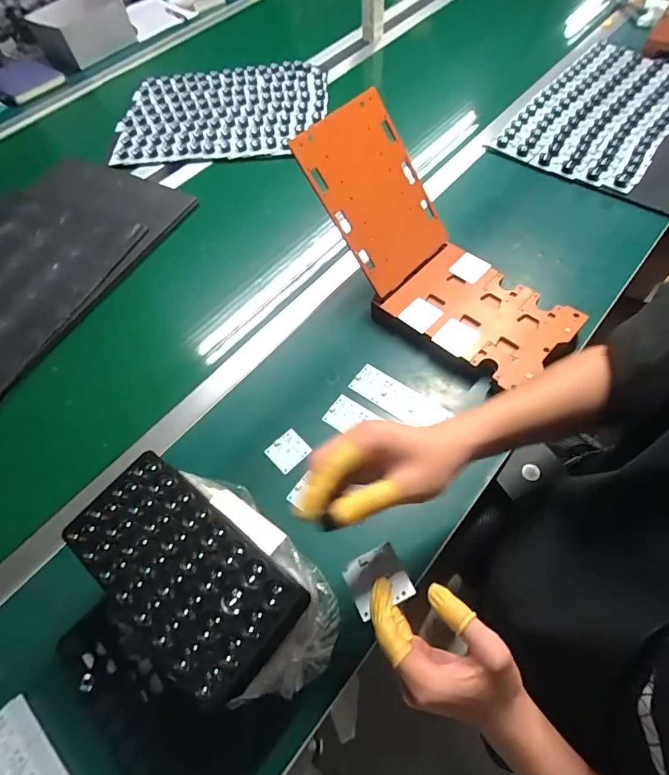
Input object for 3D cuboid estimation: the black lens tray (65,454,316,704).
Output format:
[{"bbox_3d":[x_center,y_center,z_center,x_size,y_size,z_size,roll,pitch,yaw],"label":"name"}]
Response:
[{"bbox_3d":[-0.127,0.147,0.347,0.201,0.013,0.103,33,68,21],"label":"black lens tray"}]

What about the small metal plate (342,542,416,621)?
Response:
[{"bbox_3d":[0.035,0.157,0.343,0.046,0.007,0.044,-25,62,-10],"label":"small metal plate"}]

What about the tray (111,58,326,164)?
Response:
[{"bbox_3d":[-0.257,-0.641,0.968,0.467,0.026,0.334,0,60,3],"label":"tray"}]

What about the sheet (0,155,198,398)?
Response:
[{"bbox_3d":[-0.577,-0.212,0.755,0.383,0.024,0.621,22,64,15],"label":"sheet"}]

